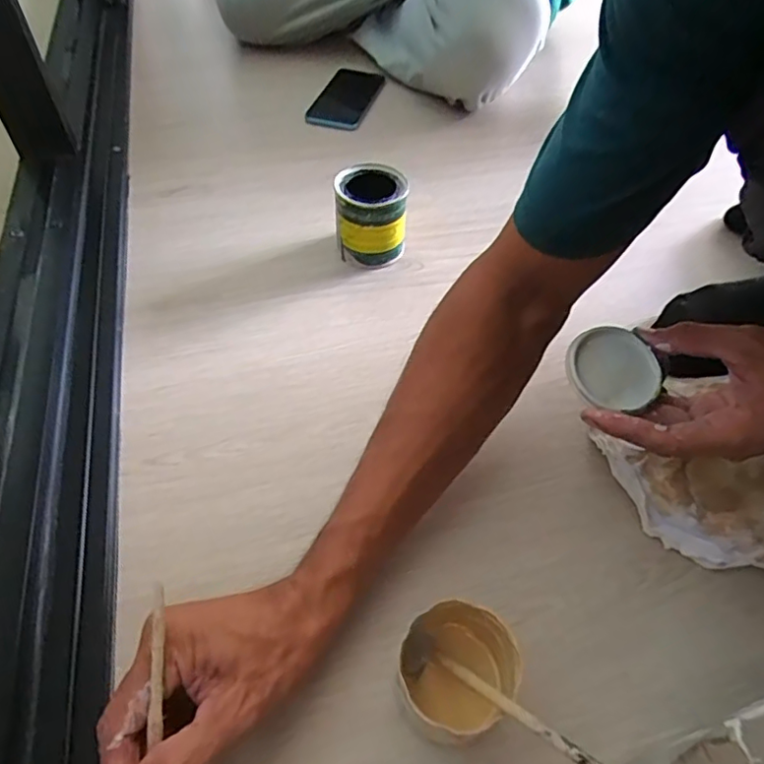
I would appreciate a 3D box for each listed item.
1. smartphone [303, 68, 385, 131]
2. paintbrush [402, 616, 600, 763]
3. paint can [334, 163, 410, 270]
[{"bbox_3d":[-0.051,-0.413,0.812,0.073,0.005,0.149,19,59,4],"label":"smartphone"},{"bbox_3d":[0.060,0.159,0.271,0.027,0.201,0.010,-33,101,-25],"label":"paintbrush"},{"bbox_3d":[-0.012,-0.170,0.582,0.070,0.080,0.072,1,52,-1],"label":"paint can"}]

